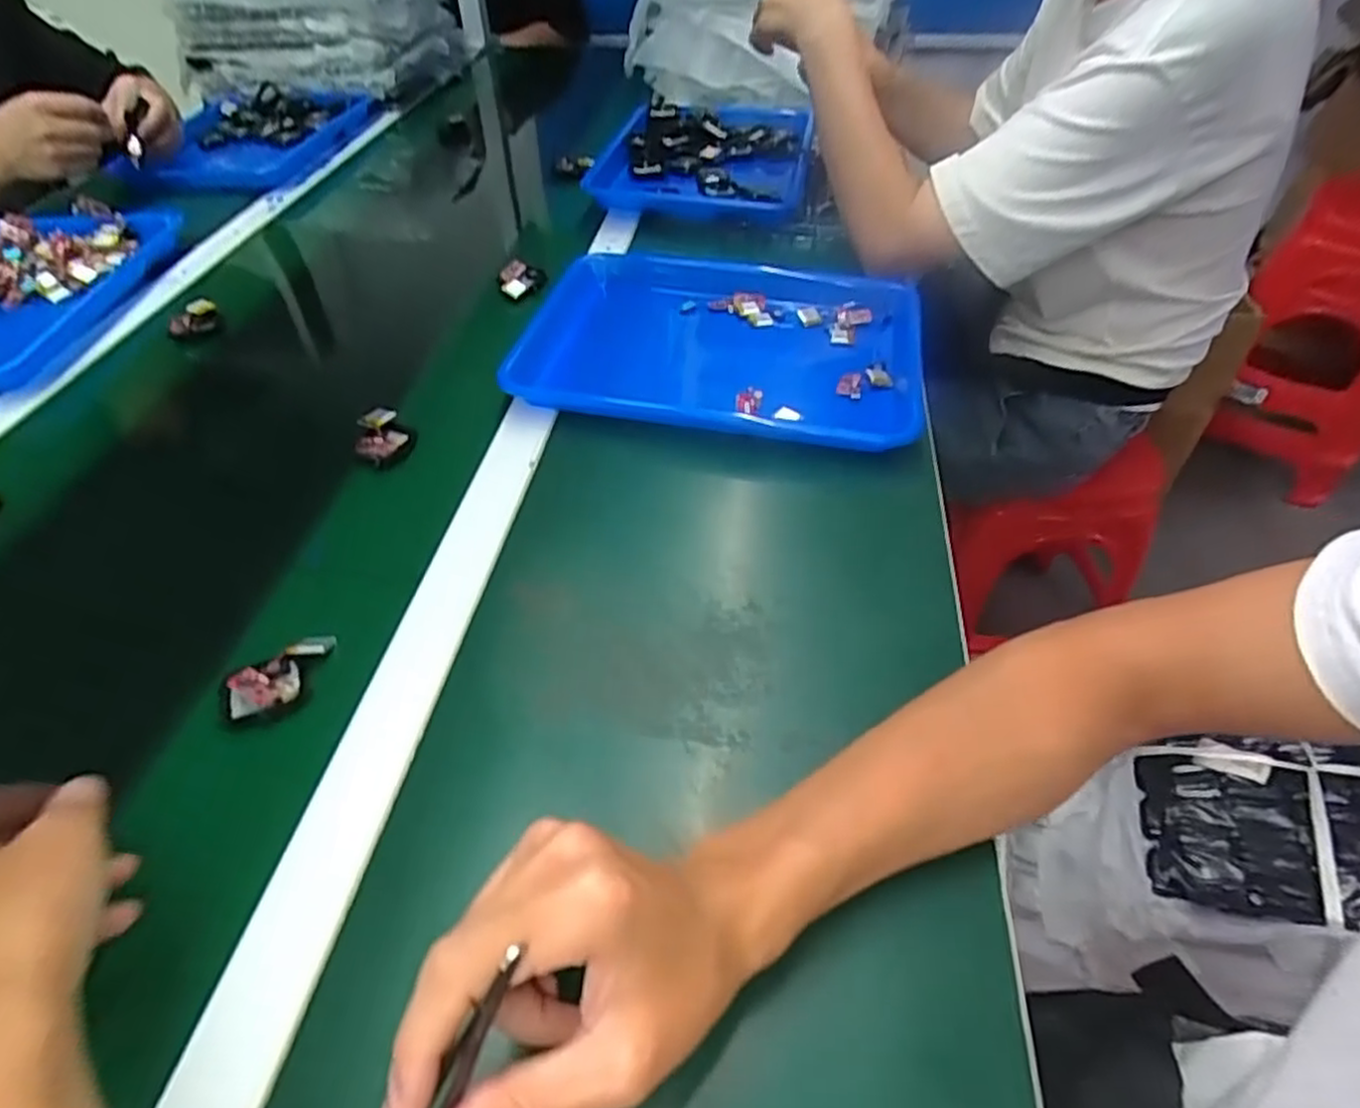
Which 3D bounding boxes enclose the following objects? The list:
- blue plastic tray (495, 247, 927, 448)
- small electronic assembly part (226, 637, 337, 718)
[{"bbox_3d":[0.041,-0.188,0.639,0.338,0.044,0.257,7,48,9],"label":"blue plastic tray"},{"bbox_3d":[-0.226,0.072,0.413,0.062,0.013,0.036,-32,56,-27],"label":"small electronic assembly part"}]

